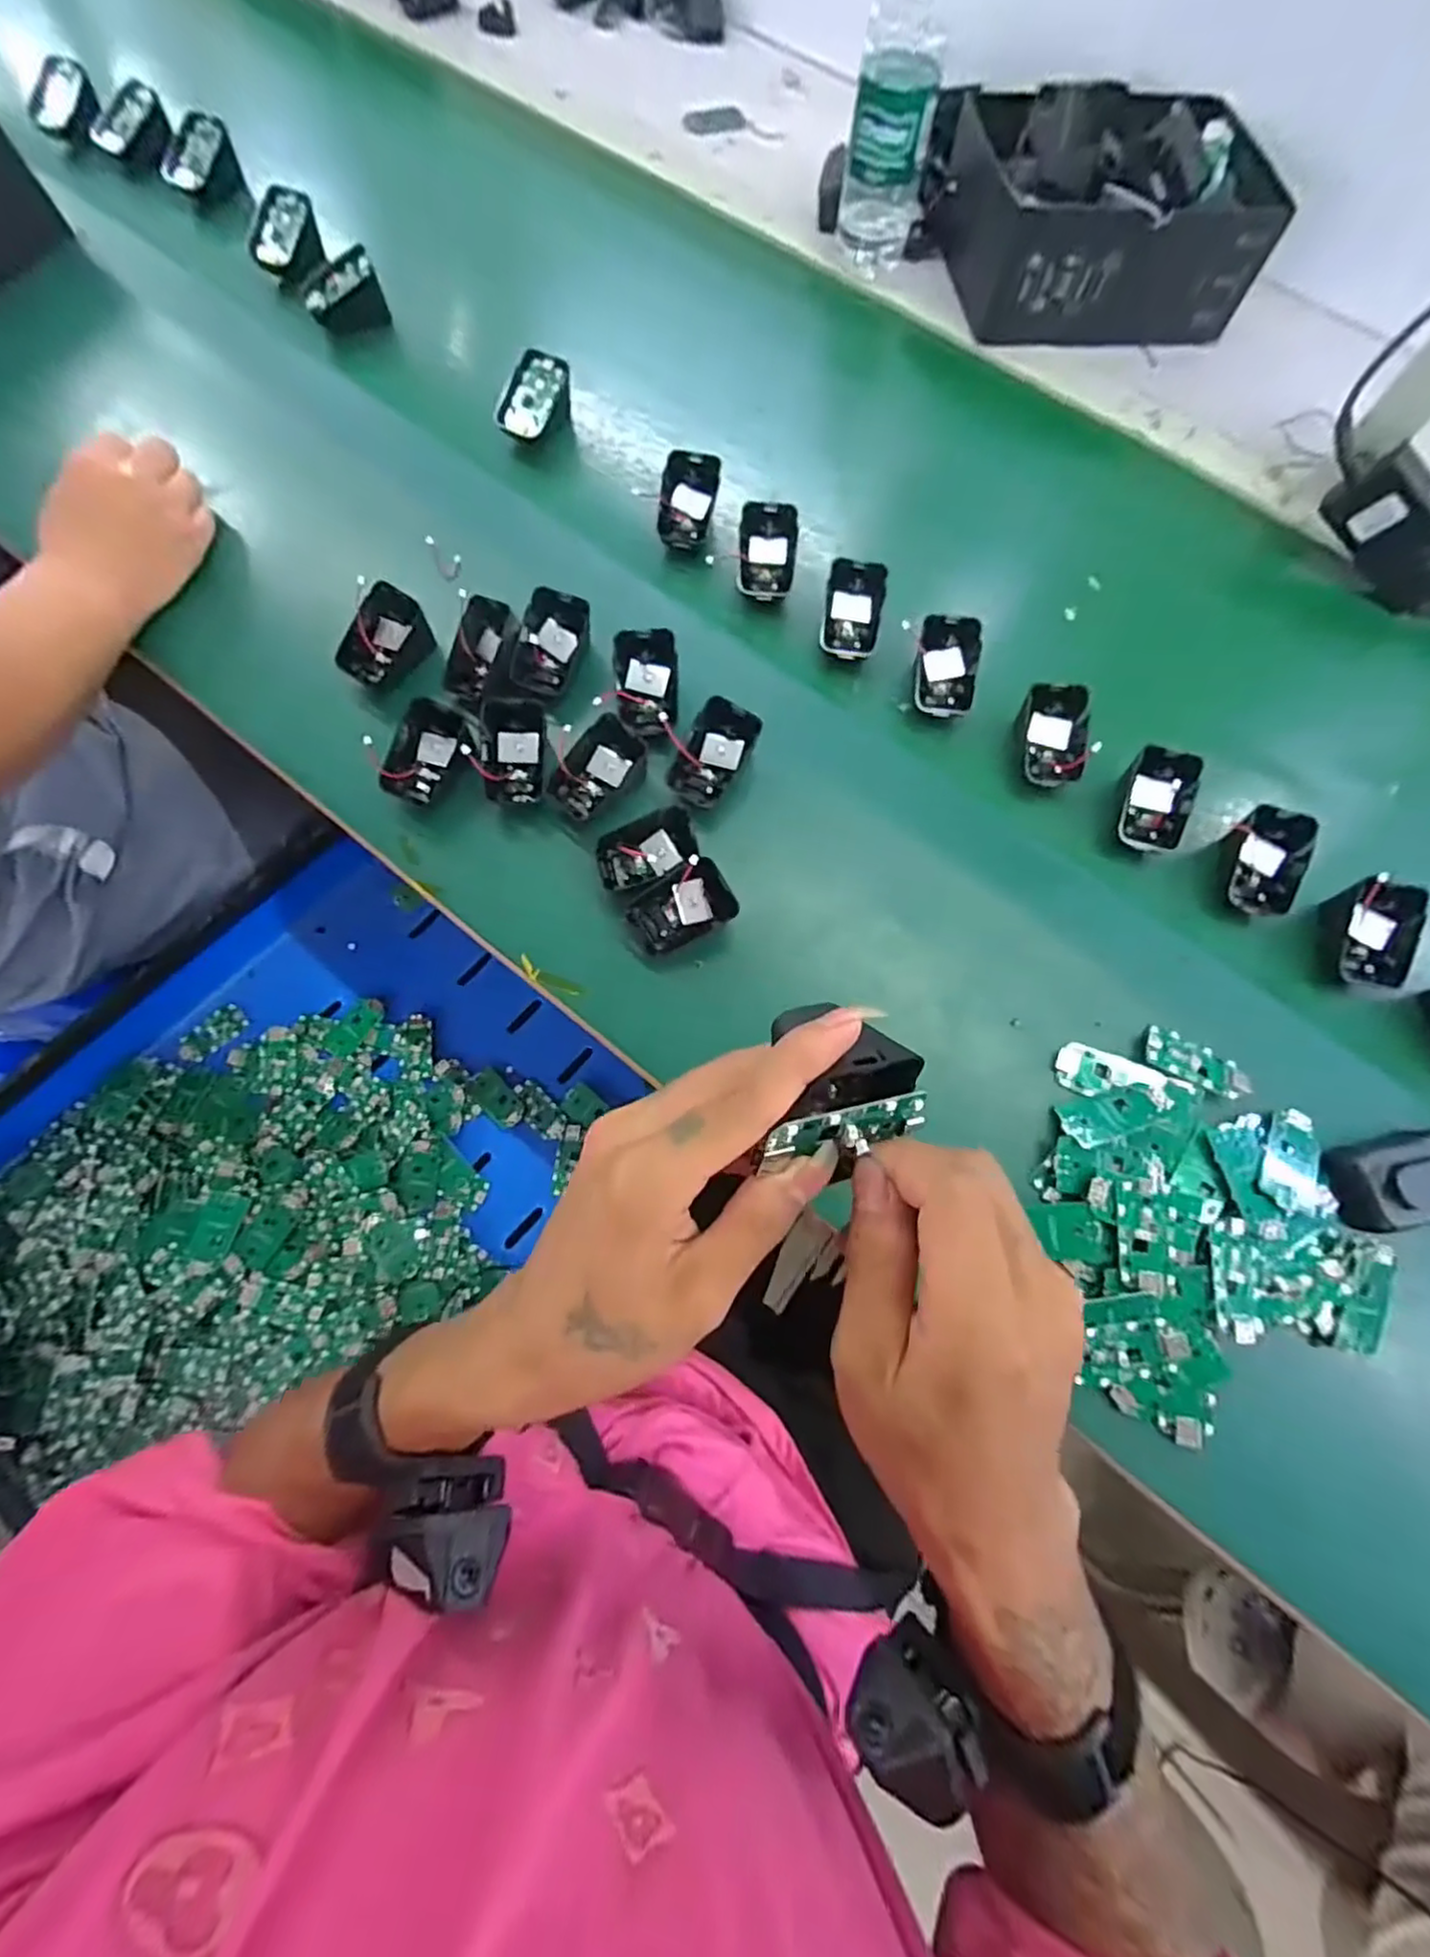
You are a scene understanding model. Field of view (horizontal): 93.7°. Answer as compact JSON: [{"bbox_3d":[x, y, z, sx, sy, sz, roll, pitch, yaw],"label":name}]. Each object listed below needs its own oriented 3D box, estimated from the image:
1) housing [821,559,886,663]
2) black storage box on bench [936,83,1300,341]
[{"bbox_3d":[0.104,-0.275,0.506,0.043,0.038,0.061,10,73,1],"label":"housing"},{"bbox_3d":[0.358,-0.679,0.600,0.258,0.088,0.167,-6,74,-4],"label":"black storage box on bench"}]

